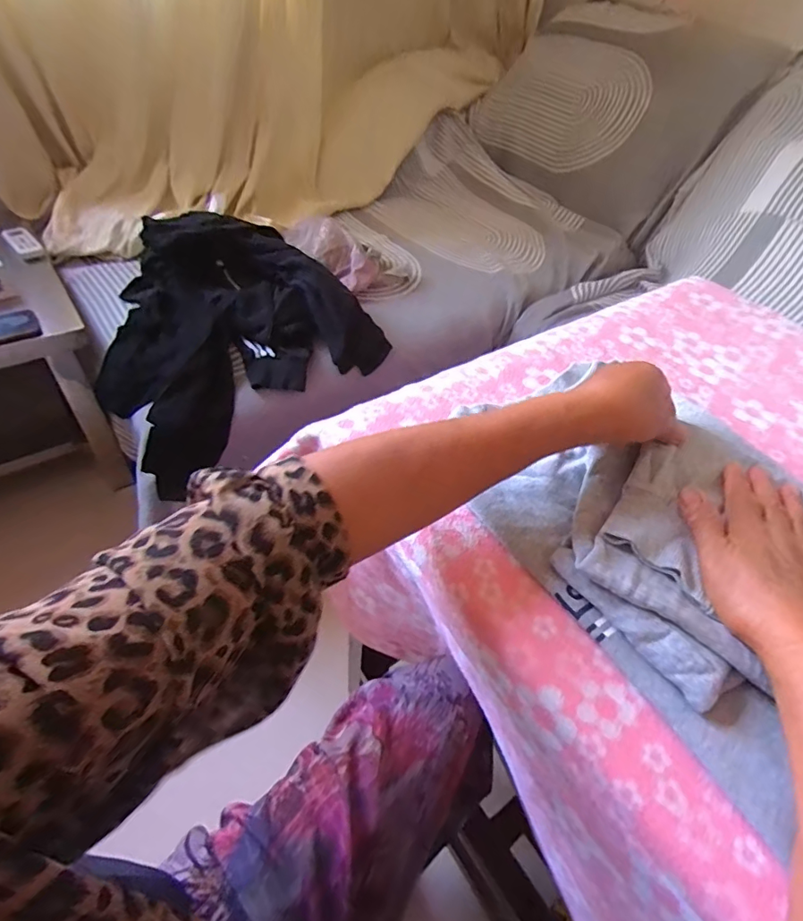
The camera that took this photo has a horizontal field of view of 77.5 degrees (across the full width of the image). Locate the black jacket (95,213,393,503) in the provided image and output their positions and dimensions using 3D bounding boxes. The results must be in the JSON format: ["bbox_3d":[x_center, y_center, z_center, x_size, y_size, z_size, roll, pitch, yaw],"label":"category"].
[{"bbox_3d":[-0.345,-0.275,0.950,0.447,0.203,0.446,-32,58,-30],"label":"black jacket"}]

